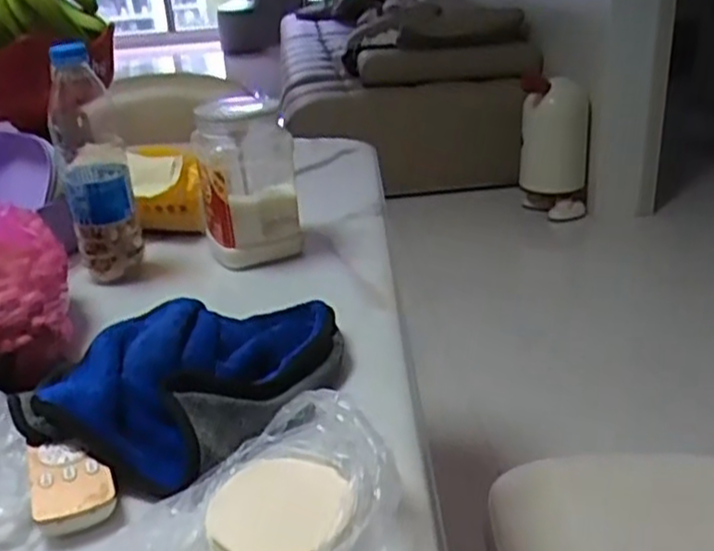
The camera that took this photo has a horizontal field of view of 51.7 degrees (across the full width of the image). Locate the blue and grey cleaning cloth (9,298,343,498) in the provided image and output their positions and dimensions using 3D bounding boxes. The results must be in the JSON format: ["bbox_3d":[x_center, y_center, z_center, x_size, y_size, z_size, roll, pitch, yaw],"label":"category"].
[{"bbox_3d":[-0.119,0.061,0.541,0.176,0.044,0.228,11,29,28],"label":"blue and grey cleaning cloth"}]

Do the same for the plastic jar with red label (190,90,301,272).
[{"bbox_3d":[-0.109,-0.094,0.743,0.093,0.162,0.084,-8,26,-9],"label":"plastic jar with red label"}]

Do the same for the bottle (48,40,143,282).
[{"bbox_3d":[-0.248,-0.105,0.697,0.062,0.209,0.064,-13,27,-18],"label":"bottle"}]

